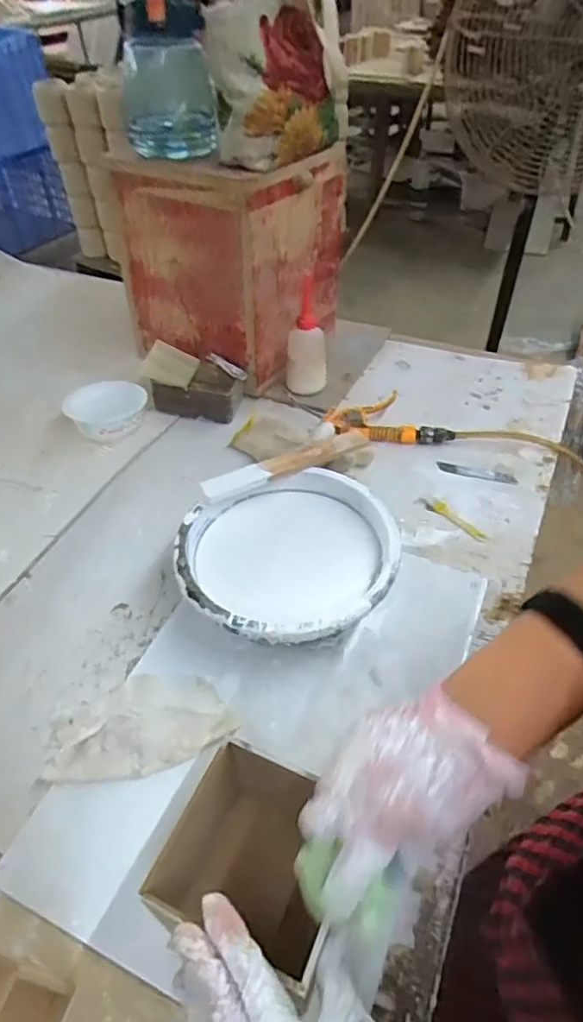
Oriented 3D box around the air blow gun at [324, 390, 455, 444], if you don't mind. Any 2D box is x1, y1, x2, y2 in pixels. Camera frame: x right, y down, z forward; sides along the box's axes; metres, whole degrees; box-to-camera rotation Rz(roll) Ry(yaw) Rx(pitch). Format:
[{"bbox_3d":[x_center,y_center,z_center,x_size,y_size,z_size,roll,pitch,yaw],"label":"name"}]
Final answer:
[{"bbox_3d":[0.140,-0.135,0.864,0.175,0.023,0.092,2,46,2],"label":"air blow gun"}]

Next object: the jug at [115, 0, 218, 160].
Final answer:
[{"bbox_3d":[-0.170,-0.596,0.770,0.113,0.214,0.140,-11,46,-8],"label":"jug"}]

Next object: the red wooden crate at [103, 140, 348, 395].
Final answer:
[{"bbox_3d":[-0.089,-0.396,0.934,0.278,0.300,0.249,24,51,21],"label":"red wooden crate"}]

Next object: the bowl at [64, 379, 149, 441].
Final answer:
[{"bbox_3d":[-0.262,-0.142,0.851,0.107,0.050,0.099,-3,46,-2],"label":"bowl"}]

